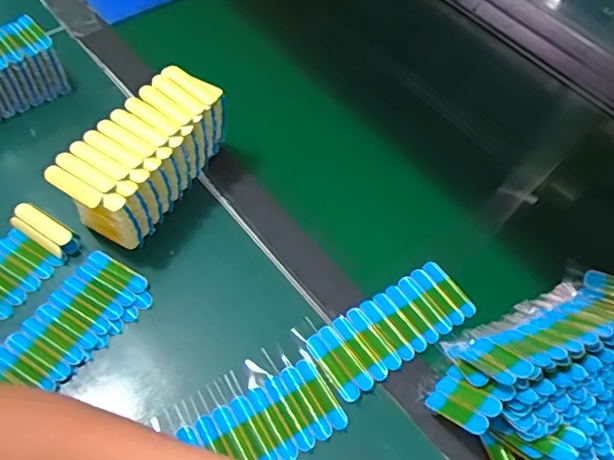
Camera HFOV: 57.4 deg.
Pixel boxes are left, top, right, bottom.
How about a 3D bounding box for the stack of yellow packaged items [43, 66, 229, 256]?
[{"bbox_3d":[-0.143,-0.065,0.518,0.082,0.088,0.160,29,59,15],"label":"stack of yellow packaged items"}]

